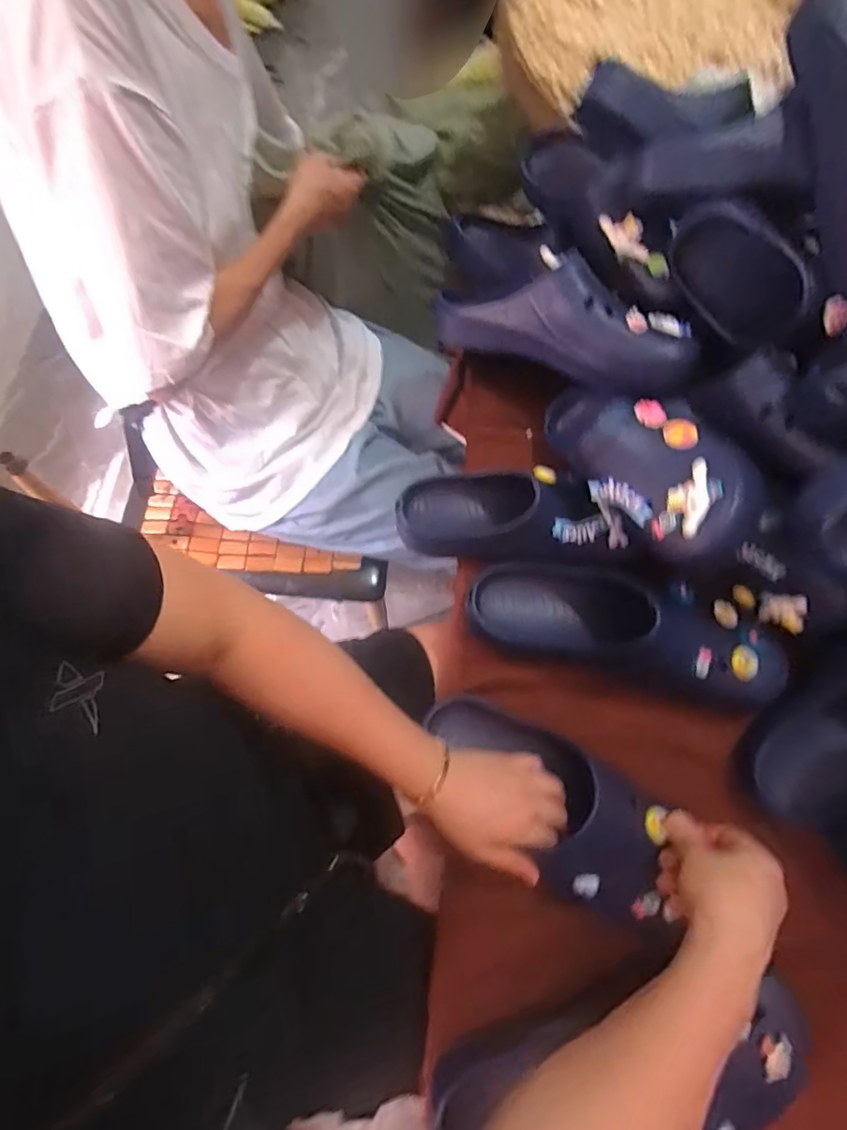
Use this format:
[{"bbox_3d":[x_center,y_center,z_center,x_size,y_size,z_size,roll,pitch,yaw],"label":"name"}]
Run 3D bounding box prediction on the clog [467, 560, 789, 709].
[{"bbox_3d":[0.198,0.060,0.532,0.305,0.088,0.112,13,69,5],"label":"clog"}]

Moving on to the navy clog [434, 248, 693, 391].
[{"bbox_3d":[0.155,-0.284,0.603,0.305,0.122,0.086,27,71,11],"label":"navy clog"}]

